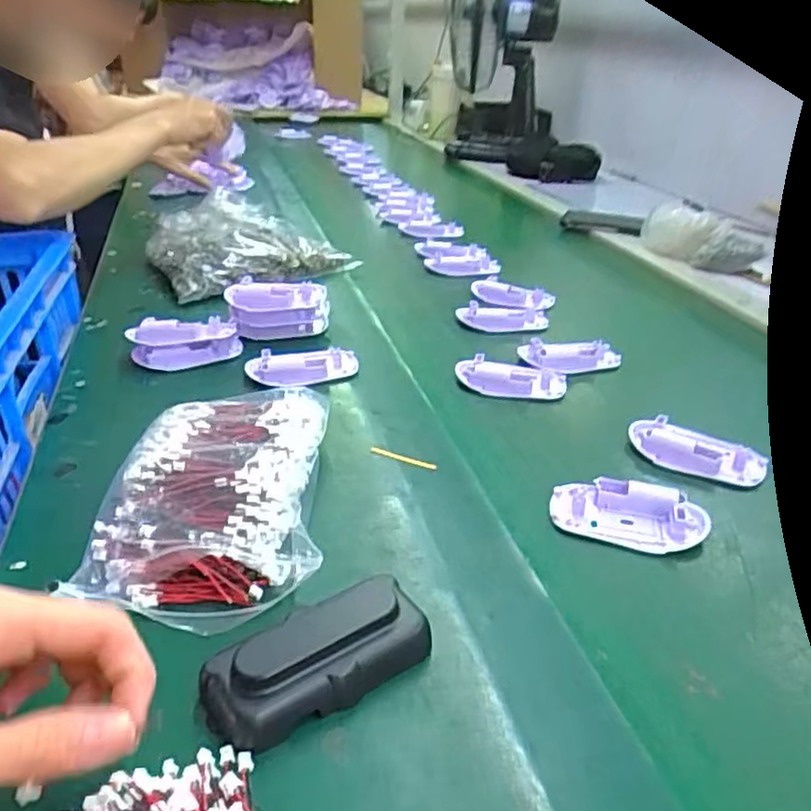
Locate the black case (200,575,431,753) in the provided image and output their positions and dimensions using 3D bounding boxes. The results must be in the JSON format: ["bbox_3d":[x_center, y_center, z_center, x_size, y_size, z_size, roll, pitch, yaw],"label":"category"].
[{"bbox_3d":[-0.041,0.119,0.331,0.105,0.028,0.045,-20,35,-31],"label":"black case"}]

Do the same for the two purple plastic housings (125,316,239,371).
[{"bbox_3d":[-0.206,-0.059,0.650,0.100,0.036,0.061,-8,31,-16],"label":"two purple plastic housings"}]

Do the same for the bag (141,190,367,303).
[{"bbox_3d":[-0.195,-0.210,0.876,0.228,0.086,0.169,-14,33,-26],"label":"bag"}]

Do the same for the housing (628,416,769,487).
[{"bbox_3d":[0.218,0.032,0.523,0.096,0.023,0.037,15,33,26],"label":"housing"}]

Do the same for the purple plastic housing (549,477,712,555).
[{"bbox_3d":[0.145,0.070,0.454,0.096,0.022,0.046,12,32,21],"label":"purple plastic housing"}]

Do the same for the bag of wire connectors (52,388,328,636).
[{"bbox_3d":[-0.115,0.053,0.444,0.133,0.043,0.190,0,30,1],"label":"bag of wire connectors"}]

